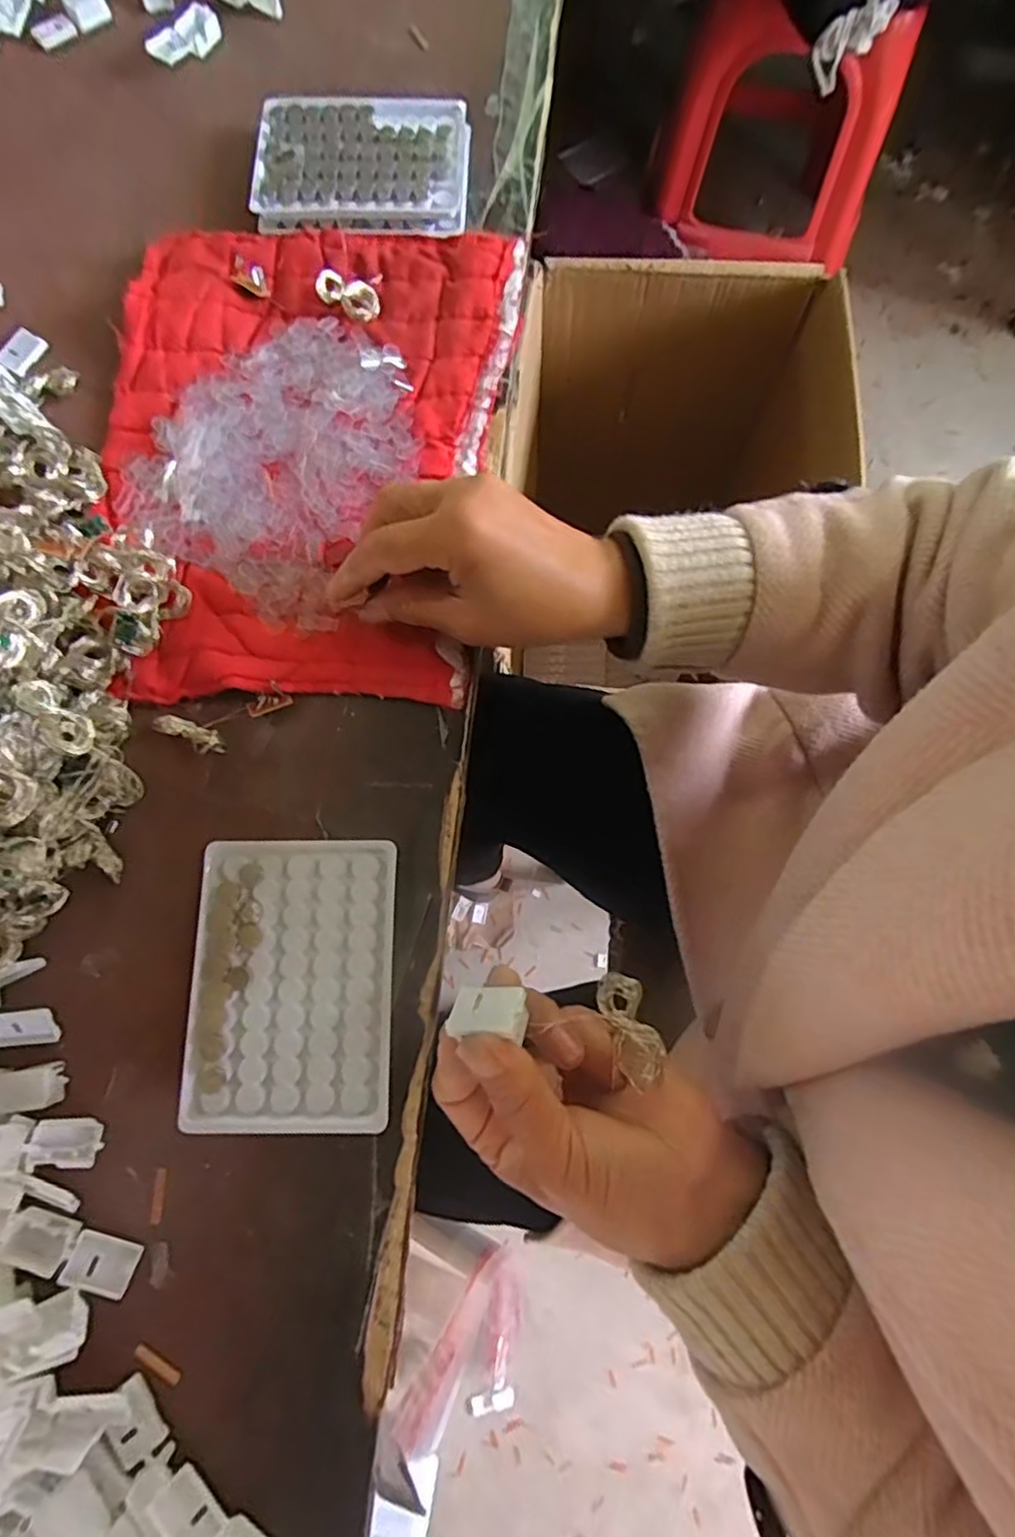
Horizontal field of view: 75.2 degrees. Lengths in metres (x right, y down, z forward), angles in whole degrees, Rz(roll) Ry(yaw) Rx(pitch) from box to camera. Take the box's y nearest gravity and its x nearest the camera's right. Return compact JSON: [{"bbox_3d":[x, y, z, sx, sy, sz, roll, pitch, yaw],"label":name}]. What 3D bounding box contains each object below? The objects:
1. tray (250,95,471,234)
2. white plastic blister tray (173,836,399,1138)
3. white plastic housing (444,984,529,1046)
[{"bbox_3d":[-0.092,-0.387,0.423,0.131,0.018,0.099,1,76,0],"label":"tray"},{"bbox_3d":[-0.103,0.100,0.313,0.096,0.006,0.129,0,76,0],"label":"white plastic blister tray"},{"bbox_3d":[-0.008,0.090,0.241,0.029,0.006,0.019,-5,36,29],"label":"white plastic housing"}]

